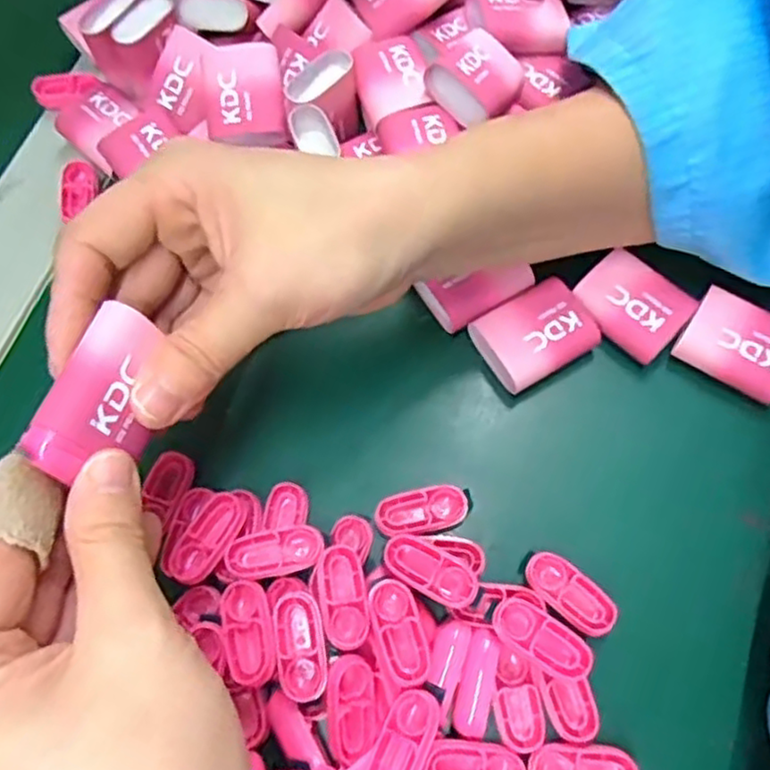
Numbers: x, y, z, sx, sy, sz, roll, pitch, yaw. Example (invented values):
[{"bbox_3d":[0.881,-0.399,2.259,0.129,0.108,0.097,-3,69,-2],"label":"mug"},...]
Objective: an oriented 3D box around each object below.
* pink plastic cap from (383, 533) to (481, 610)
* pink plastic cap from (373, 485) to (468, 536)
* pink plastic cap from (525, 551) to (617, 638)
[{"bbox_3d":[0.016,0.064,0.242,0.034,0.007,0.016,29,73,13],"label":"pink plastic cap"},{"bbox_3d":[0.014,0.047,0.259,0.034,0.005,0.015,-13,69,-3],"label":"pink plastic cap"},{"bbox_3d":[0.066,0.073,0.246,0.034,0.004,0.015,40,75,16],"label":"pink plastic cap"}]

